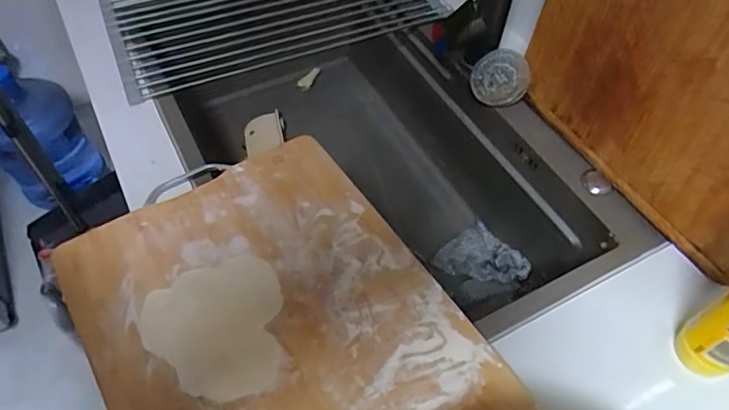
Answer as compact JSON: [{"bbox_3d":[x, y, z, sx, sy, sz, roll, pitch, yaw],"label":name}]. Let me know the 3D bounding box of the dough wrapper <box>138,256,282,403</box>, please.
[{"bbox_3d":[-0.130,0.108,0.477,0.119,0.004,0.126,-15,56,-12],"label":"dough wrapper"}]

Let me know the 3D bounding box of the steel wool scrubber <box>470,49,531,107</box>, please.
[{"bbox_3d":[0.166,-0.153,0.664,0.066,0.069,0.011,19,34,10],"label":"steel wool scrubber"}]

